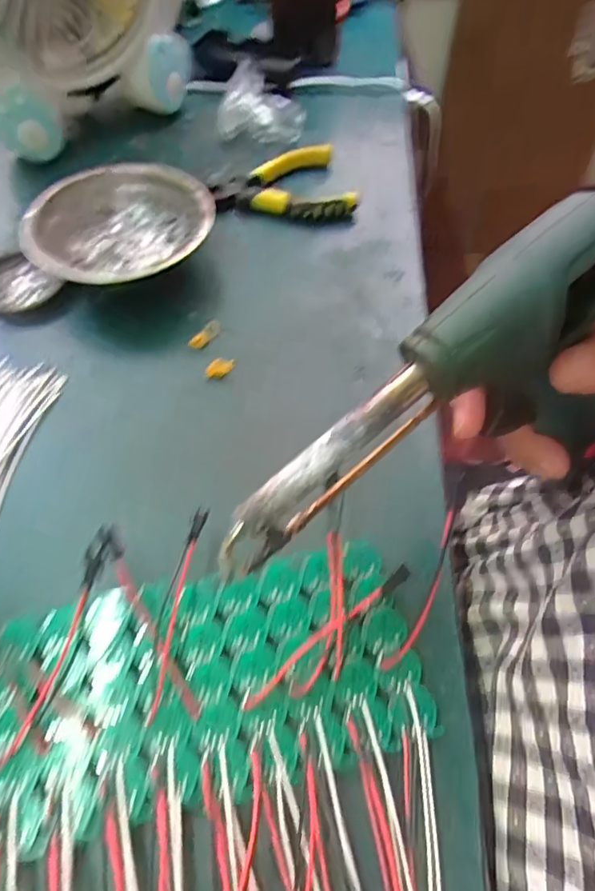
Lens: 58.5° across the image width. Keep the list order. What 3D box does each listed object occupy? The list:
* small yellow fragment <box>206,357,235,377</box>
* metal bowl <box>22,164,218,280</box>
[{"bbox_3d":[-0.052,-0.053,0.354,0.020,0.006,0.010,-12,59,-8],"label":"small yellow fragment"},{"bbox_3d":[-0.125,-0.152,0.387,0.123,0.044,0.118,1,58,-1],"label":"metal bowl"}]

